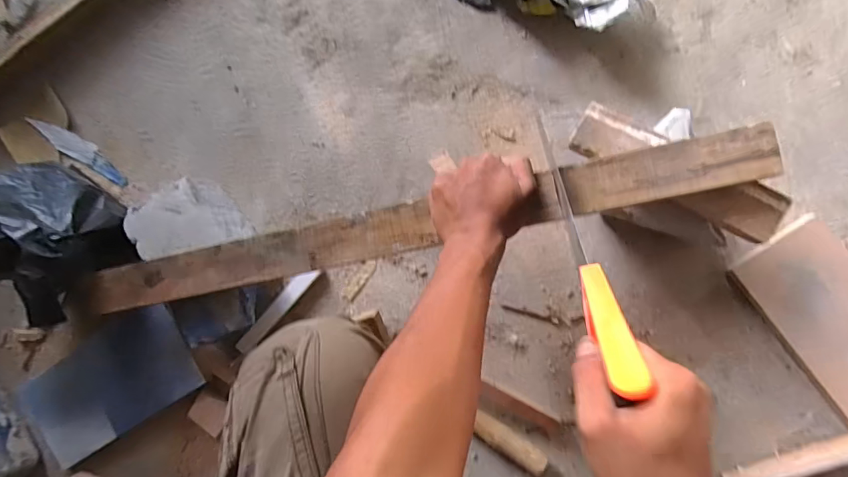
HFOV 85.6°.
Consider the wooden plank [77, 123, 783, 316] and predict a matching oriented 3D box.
[{"bbox_3d":[-0.047,-0.005,0.492,0.769,0.021,0.050,-12,83,10],"label":"wooden plank"}]

